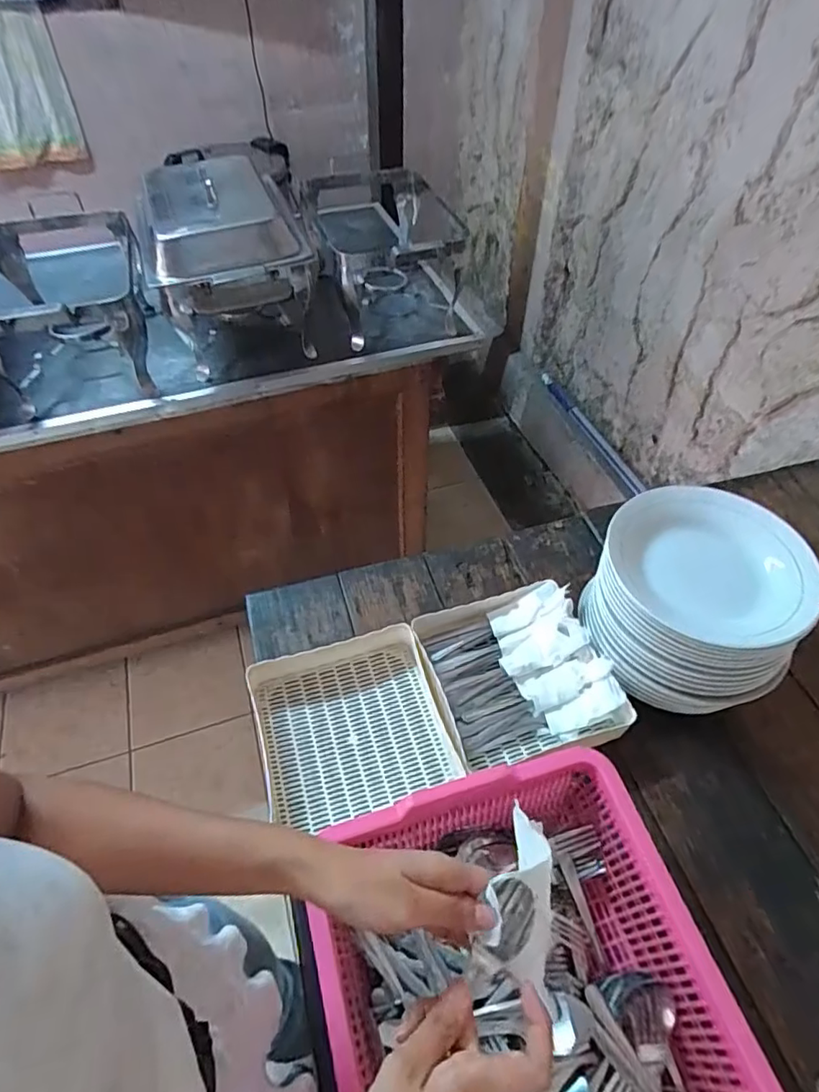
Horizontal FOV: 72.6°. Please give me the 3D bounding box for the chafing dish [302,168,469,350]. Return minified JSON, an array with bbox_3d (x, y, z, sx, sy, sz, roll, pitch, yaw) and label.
[{"bbox_3d":[-0.043,-0.598,1.101,0.293,0.185,0.496,-5,52,-4],"label":"chafing dish"}]

